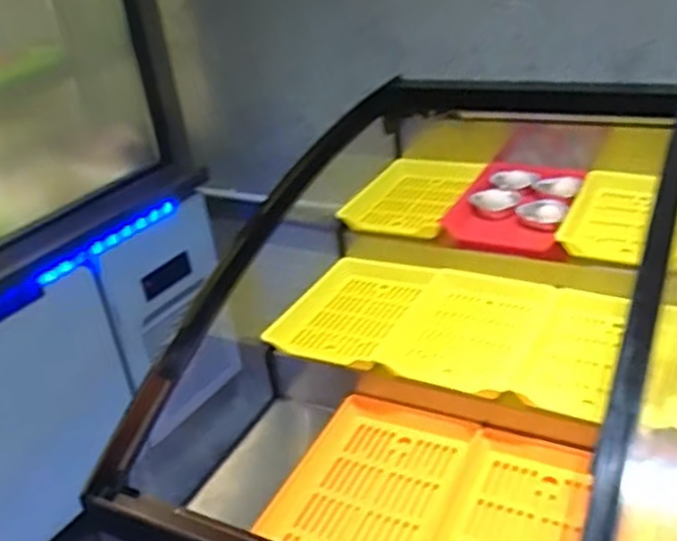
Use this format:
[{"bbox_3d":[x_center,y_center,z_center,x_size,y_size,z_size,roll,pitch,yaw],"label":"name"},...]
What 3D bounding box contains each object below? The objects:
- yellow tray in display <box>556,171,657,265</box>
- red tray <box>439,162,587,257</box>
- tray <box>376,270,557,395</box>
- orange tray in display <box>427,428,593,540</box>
[{"bbox_3d":[0.444,-0.090,1.178,0.124,0.055,0.251,9,33,25],"label":"yellow tray in display"},{"bbox_3d":[0.299,-0.109,1.207,0.177,0.069,0.209,11,33,28],"label":"red tray"},{"bbox_3d":[0.212,0.092,1.126,0.229,0.044,0.254,11,34,28],"label":"tray"},{"bbox_3d":[0.215,0.317,0.907,0.177,0.050,0.267,9,32,25],"label":"orange tray in display"}]

